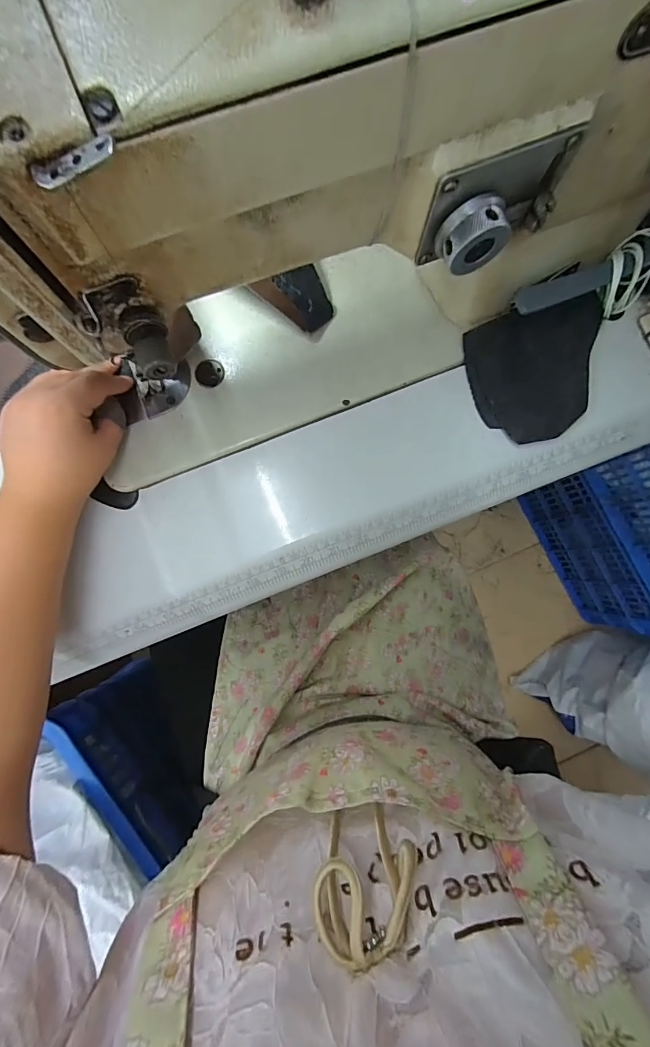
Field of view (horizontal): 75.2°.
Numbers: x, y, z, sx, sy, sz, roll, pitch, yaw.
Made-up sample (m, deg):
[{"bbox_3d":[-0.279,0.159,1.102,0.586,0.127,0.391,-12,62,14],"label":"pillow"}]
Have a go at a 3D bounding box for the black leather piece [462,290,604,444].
[{"bbox_3d":[0.184,-0.129,0.357,0.114,0.020,0.107,-11,85,0],"label":"black leather piece"}]

